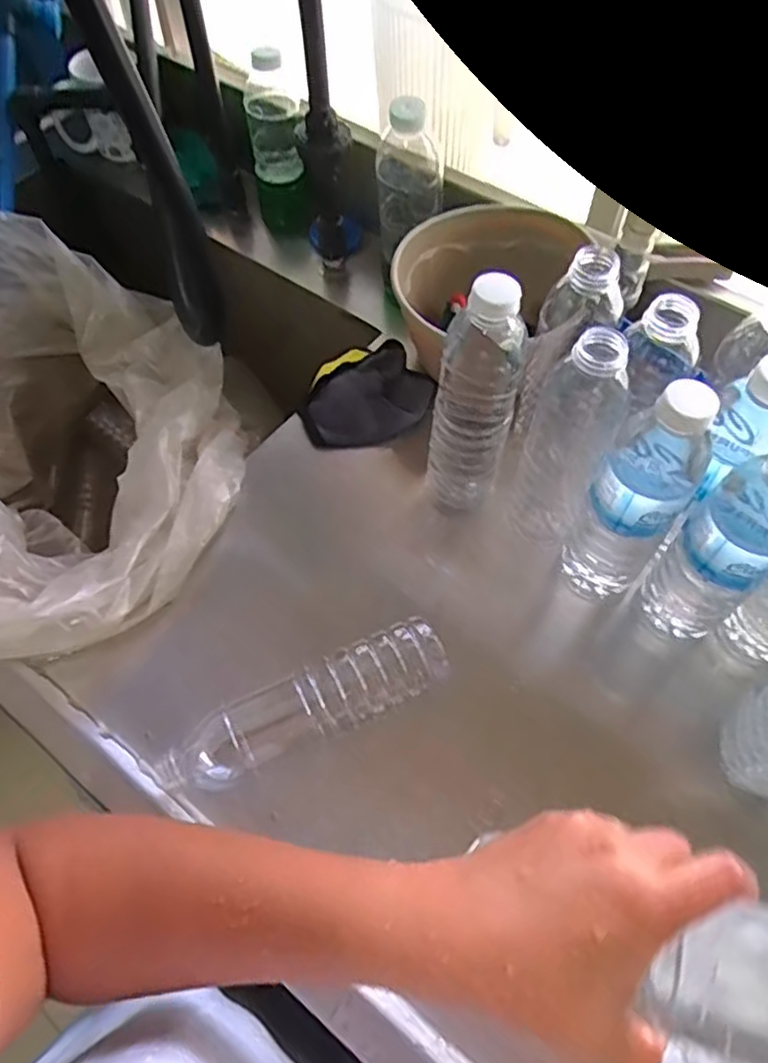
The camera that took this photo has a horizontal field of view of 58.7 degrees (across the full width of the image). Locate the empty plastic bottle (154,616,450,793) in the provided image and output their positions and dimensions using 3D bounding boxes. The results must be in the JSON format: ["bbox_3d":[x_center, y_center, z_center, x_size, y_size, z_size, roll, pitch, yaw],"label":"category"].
[{"bbox_3d":[-0.055,0.123,0.480,0.203,0.048,0.048,-21,61,-13],"label":"empty plastic bottle"}]

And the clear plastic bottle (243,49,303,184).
[{"bbox_3d":[-0.113,-0.427,0.709,0.055,0.111,0.048,-8,59,-5],"label":"clear plastic bottle"}]

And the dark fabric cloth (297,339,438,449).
[{"bbox_3d":[-0.019,-0.133,0.650,0.127,0.041,0.110,-20,61,-13],"label":"dark fabric cloth"}]

